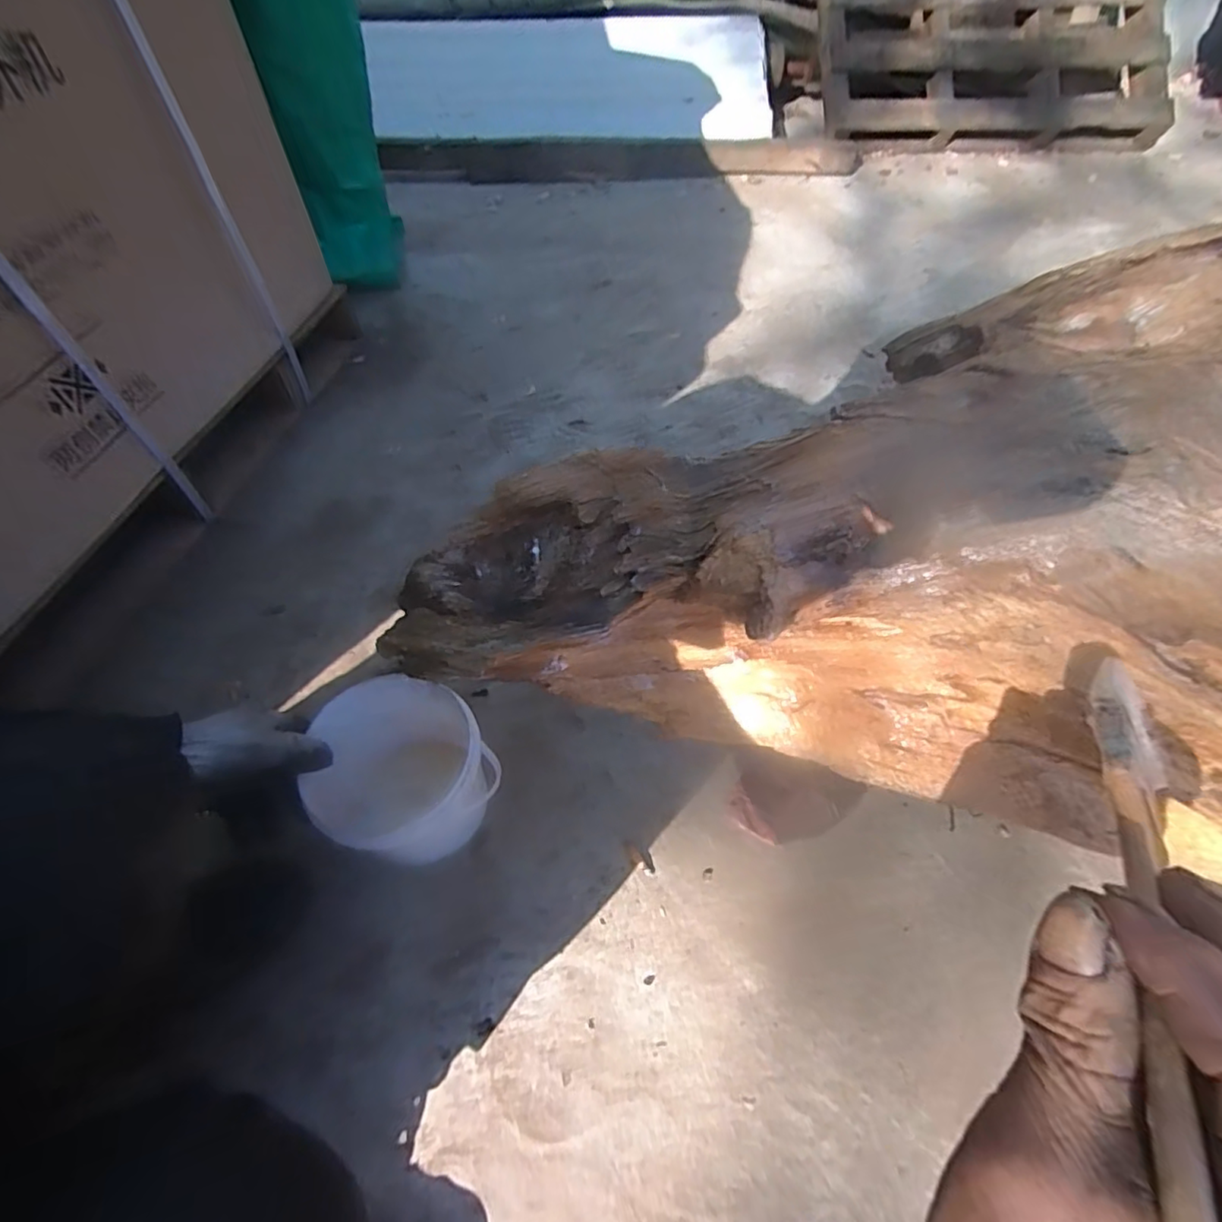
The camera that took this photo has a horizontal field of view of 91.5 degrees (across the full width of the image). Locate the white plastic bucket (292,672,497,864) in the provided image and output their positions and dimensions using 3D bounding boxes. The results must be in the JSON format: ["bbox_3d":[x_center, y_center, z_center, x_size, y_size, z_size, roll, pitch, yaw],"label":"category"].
[{"bbox_3d":[-0.205,0.166,0.610,0.147,0.140,0.158,0,56,1],"label":"white plastic bucket"}]

